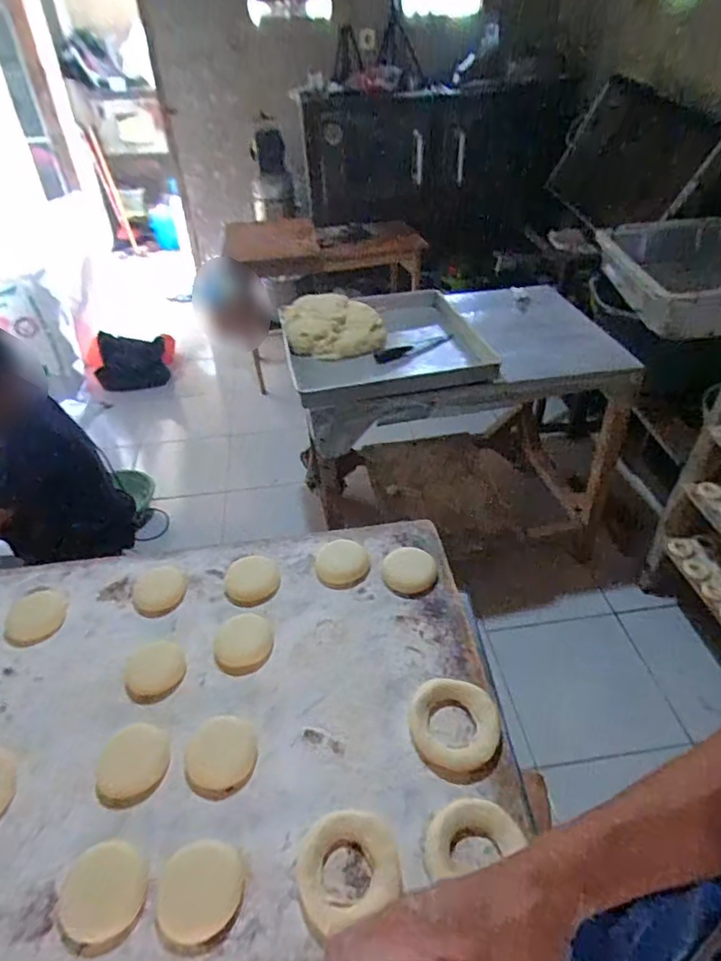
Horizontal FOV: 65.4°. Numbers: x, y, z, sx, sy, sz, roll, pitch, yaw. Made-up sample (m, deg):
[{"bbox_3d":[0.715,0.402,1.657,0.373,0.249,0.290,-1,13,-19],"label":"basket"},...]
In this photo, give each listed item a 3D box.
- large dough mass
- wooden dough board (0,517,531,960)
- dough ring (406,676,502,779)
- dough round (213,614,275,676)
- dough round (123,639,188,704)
[{"bbox_3d":[-0.071,-0.421,1.504,0.267,0.107,0.189,-7,39,-5],"label":"large dough mass"},{"bbox_3d":[-0.186,0.208,0.528,0.591,0.028,0.420,-5,39,-3],"label":"wooden dough board"},{"bbox_3d":[0.081,0.211,0.488,0.076,0.014,0.074,-2,39,1],"label":"dough ring"},{"bbox_3d":[-0.118,0.165,0.571,0.058,0.007,0.065,-6,39,-4],"label":"dough round"},{"bbox_3d":[-0.202,0.186,0.553,0.058,0.008,0.063,-2,39,1],"label":"dough round"}]

